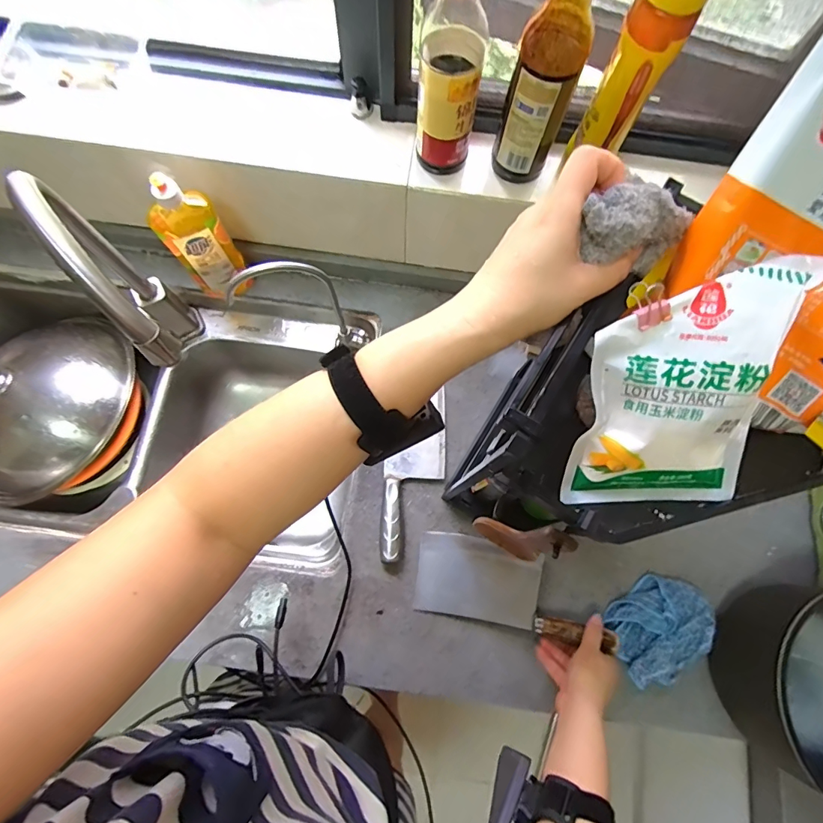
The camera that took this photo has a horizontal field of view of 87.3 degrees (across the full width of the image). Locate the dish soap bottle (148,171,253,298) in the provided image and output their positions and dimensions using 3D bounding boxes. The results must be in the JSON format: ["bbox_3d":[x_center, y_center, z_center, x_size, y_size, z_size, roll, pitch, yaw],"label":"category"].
[{"bbox_3d":[-0.290,-0.231,0.595,0.077,0.211,0.044,-25,77,-8],"label":"dish soap bottle"}]

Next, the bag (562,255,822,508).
[{"bbox_3d":[0.170,-0.007,0.273,0.114,0.025,0.165,3,115,0],"label":"bag"}]

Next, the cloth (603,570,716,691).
[{"bbox_3d":[0.326,0.279,0.562,0.150,0.042,0.106,-28,77,-9],"label":"cloth"}]

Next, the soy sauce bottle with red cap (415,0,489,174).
[{"bbox_3d":[0.041,-0.350,0.422,0.068,0.232,0.060,6,74,0],"label":"soy sauce bottle with red cap"}]

